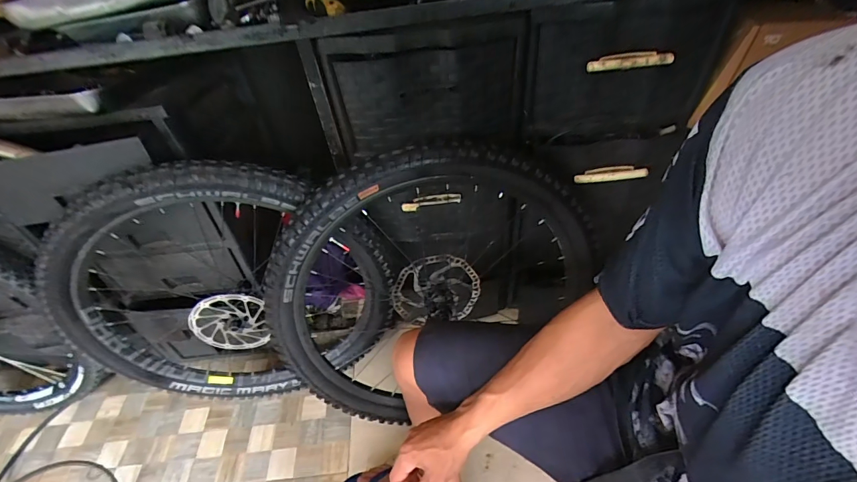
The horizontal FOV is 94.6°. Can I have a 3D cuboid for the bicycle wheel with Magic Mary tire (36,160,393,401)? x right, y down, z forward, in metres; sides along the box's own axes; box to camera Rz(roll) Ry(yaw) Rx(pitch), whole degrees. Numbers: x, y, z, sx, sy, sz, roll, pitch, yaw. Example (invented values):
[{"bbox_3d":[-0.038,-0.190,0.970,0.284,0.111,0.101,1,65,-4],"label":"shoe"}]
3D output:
[{"bbox_3d":[-0.433,0.157,0.890,0.703,0.691,0.133,-6,46,1],"label":"bicycle wheel with Magic Mary tire"}]

